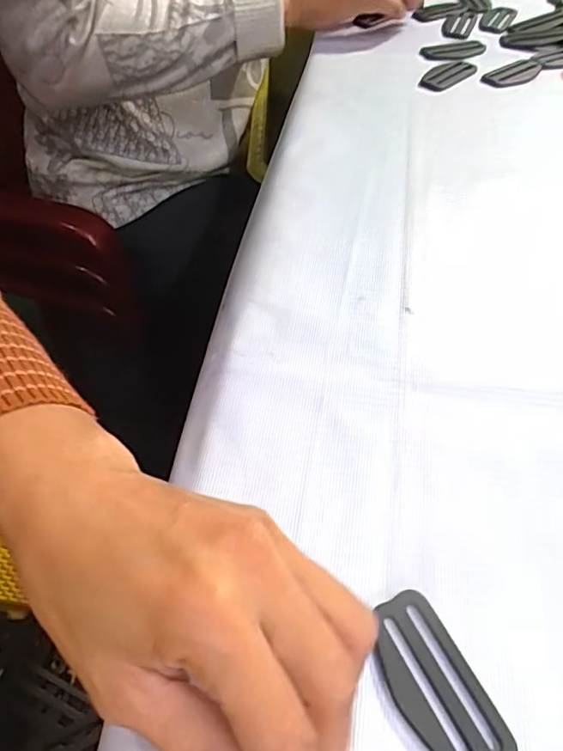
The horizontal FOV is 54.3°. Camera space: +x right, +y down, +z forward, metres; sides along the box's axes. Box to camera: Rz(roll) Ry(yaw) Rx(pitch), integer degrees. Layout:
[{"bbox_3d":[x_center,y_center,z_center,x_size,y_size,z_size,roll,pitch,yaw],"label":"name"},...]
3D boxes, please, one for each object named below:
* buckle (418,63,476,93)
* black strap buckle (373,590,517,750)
[{"bbox_3d":[0.149,-0.268,0.493,0.033,0.005,0.070,29,57,22],"label":"buckle"},{"bbox_3d":[0.052,0.106,0.189,0.029,0.004,0.059,-22,54,-15],"label":"black strap buckle"}]

